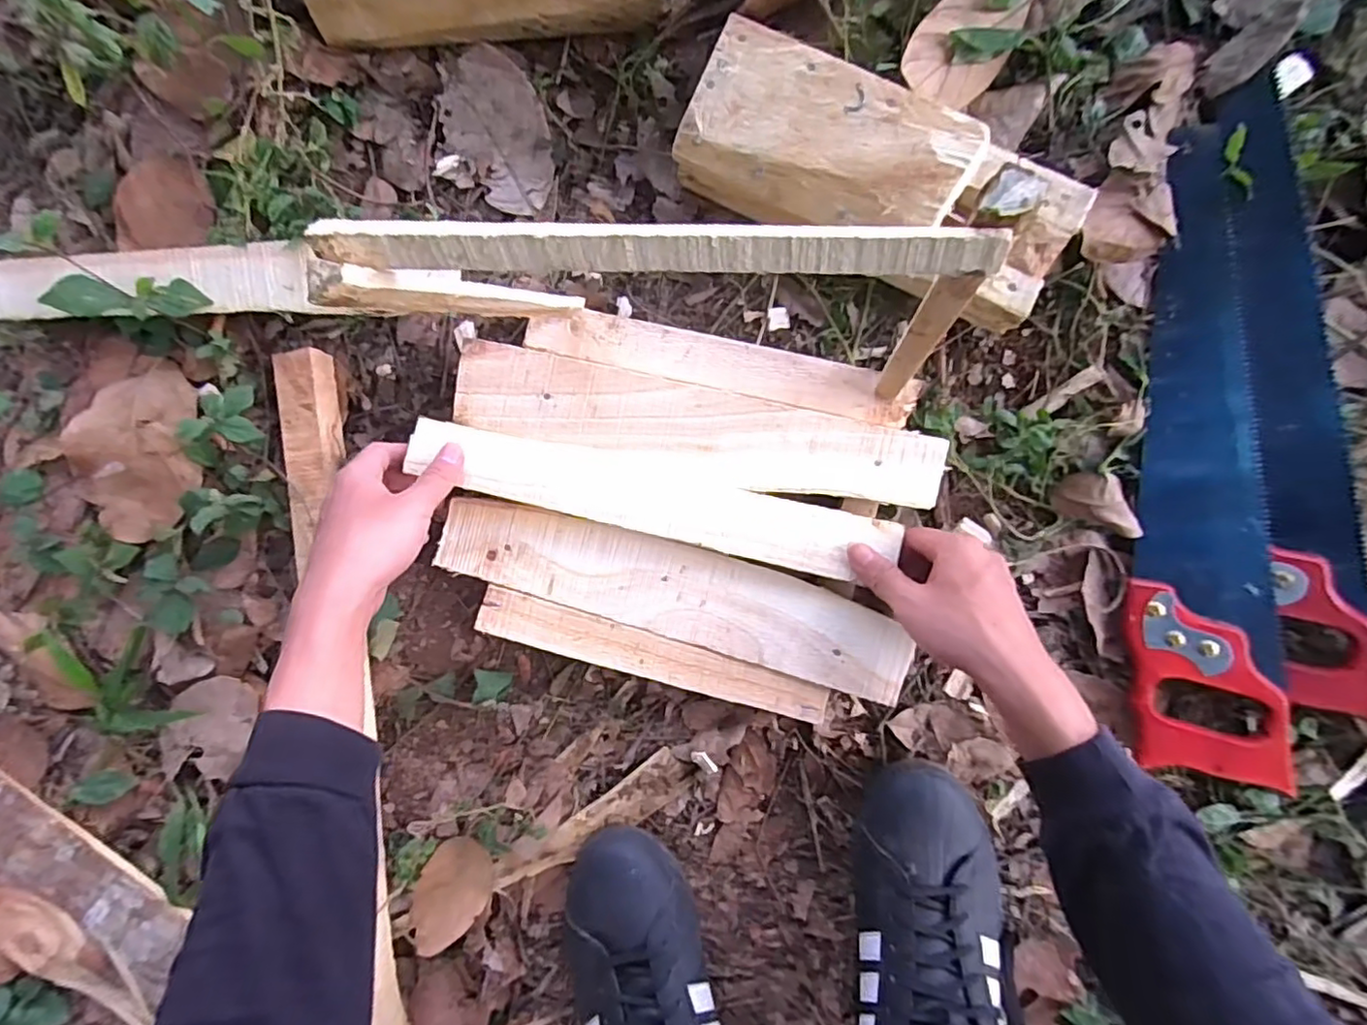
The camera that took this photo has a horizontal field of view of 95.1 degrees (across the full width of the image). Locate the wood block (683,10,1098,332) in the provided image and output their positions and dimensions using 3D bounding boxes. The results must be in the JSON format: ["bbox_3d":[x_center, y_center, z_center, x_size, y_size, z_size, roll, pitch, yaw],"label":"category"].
[{"bbox_3d":[0.127,-0.217,0.432,0.262,0.083,0.103,26,89,2],"label":"wood block"}]

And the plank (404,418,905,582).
[{"bbox_3d":[-0.023,-0.009,0.441,0.341,0.009,0.047,13,91,1],"label":"plank"}]

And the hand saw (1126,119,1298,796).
[{"bbox_3d":[0.366,-0.051,0.441,0.089,0.045,0.445,-2,90,3],"label":"hand saw"}]

